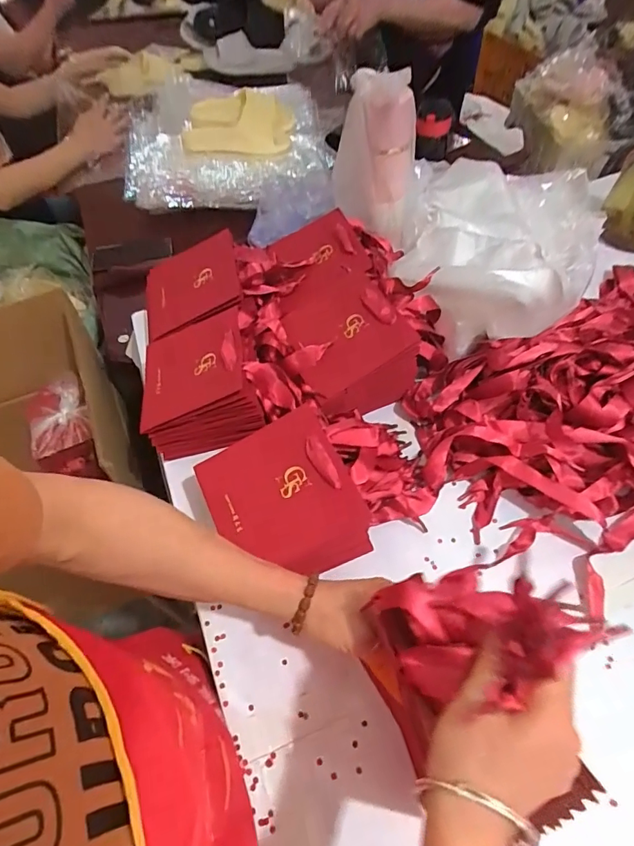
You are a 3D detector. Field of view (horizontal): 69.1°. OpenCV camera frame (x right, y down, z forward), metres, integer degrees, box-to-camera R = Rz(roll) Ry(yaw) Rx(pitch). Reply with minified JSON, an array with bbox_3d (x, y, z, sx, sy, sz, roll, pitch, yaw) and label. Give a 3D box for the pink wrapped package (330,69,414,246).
[{"bbox_3d":[0.079,-0.351,0.634,0.102,0.221,0.069,29,62,21],"label":"pink wrapped package"}]

